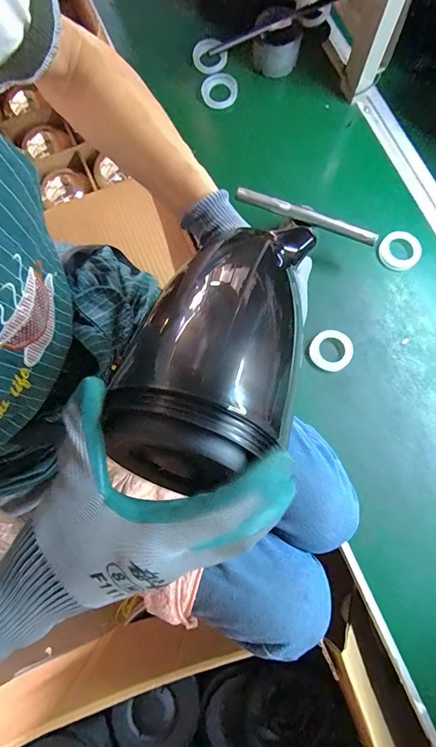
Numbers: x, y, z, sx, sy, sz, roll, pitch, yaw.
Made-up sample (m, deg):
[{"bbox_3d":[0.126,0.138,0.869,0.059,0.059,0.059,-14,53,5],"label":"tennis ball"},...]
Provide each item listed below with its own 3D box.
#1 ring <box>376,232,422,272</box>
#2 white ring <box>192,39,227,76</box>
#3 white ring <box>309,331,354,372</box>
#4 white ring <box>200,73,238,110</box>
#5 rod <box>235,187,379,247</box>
[{"bbox_3d":[0.271,-0.183,0.562,0.057,0.009,0.059,0,78,0],"label":"ring"},{"bbox_3d":[-0.015,-0.533,0.635,0.071,0.007,0.052,44,99,16],"label":"white ring"},{"bbox_3d":[0.161,-0.032,0.538,0.057,0.011,0.056,0,78,0],"label":"white ring"},{"bbox_3d":[0.003,-0.469,0.627,0.063,0.011,0.054,9,91,17],"label":"white ring"},{"bbox_3d":[0.120,-0.216,0.519,0.198,0.020,0.014,22,79,5],"label":"rod"}]

